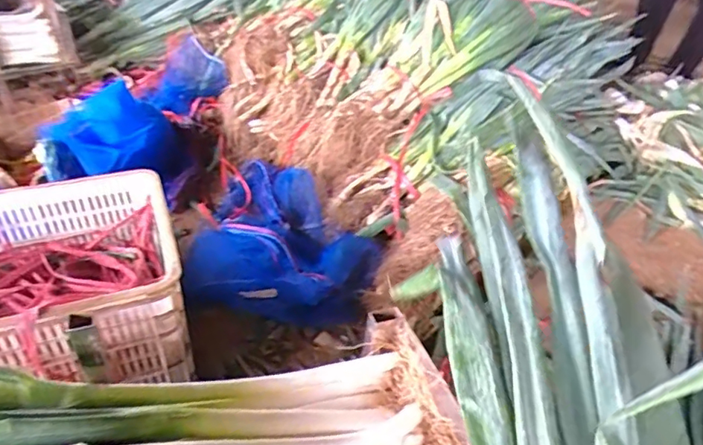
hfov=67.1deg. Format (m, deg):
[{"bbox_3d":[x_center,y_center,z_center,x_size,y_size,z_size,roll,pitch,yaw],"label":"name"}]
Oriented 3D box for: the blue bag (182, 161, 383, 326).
[{"bbox_3d":[-0.151,0.040,1.280,0.443,0.129,0.463,9,35,8],"label":"blue bag"}]

